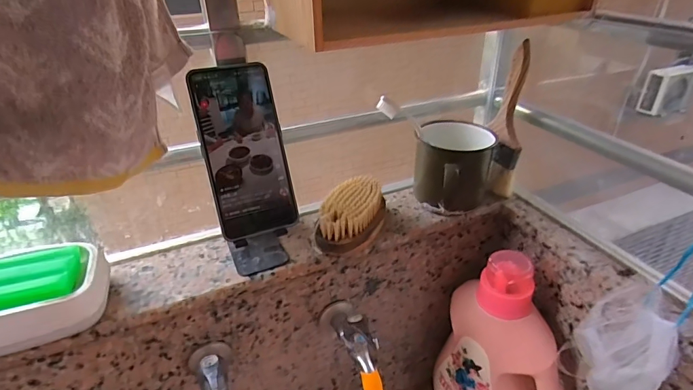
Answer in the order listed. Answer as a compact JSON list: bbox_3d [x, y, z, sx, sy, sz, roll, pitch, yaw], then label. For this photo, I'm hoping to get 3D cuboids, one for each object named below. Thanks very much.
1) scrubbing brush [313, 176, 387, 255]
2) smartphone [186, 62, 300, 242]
[{"bbox_3d":[0.008,0.021,0.486,0.061,0.038,0.111,7,32,15],"label":"scrubbing brush"},{"bbox_3d":[-0.098,-0.042,0.406,0.077,0.162,0.004,-14,6,-19],"label":"smartphone"}]

